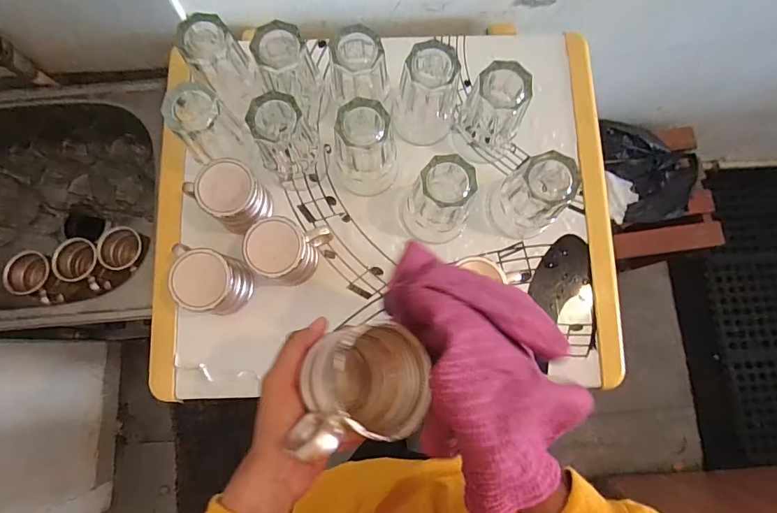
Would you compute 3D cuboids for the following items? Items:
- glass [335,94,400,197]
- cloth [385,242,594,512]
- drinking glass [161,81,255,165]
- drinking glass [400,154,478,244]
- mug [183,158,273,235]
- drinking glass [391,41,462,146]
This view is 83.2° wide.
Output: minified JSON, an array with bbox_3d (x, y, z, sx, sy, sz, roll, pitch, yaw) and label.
[{"bbox_3d":[-0.028,-0.135,0.557,0.080,0.123,0.075,0,79,-1],"label":"glass"},{"bbox_3d":[0.068,0.072,0.308,0.117,0.075,0.185,-28,81,-6],"label":"cloth"},{"bbox_3d":[-0.221,-0.155,0.552,0.067,0.125,0.064,0,79,-1],"label":"drinking glass"},{"bbox_3d":[0.062,-0.068,0.539,0.085,0.140,0.070,11,80,2],"label":"drinking glass"},{"bbox_3d":[-0.194,-0.073,0.560,0.079,0.089,0.069,41,82,7],"label":"mug"},{"bbox_3d":[0.052,-0.208,0.566,0.080,0.127,0.080,0,79,-1],"label":"drinking glass"}]

